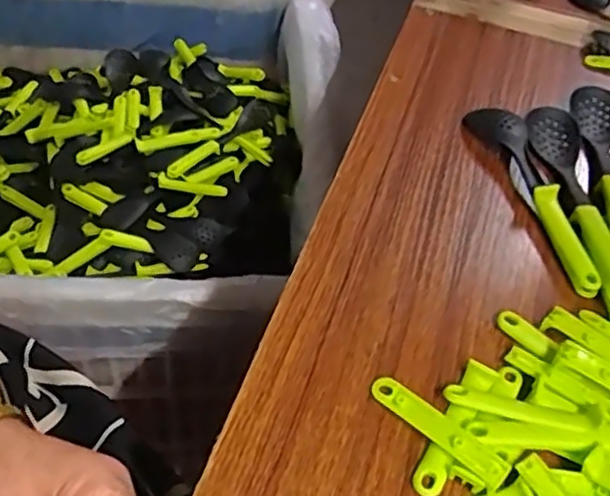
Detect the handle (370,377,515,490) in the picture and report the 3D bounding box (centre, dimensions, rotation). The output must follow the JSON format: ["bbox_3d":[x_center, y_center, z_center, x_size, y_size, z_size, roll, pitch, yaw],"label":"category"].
[{"bbox_3d":[0.065,0.089,0.340,0.075,0.006,0.015,34,55,28],"label":"handle"}]

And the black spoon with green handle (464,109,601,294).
[{"bbox_3d":[0.150,-0.043,0.459,0.033,0.017,0.167,-7,47,-7],"label":"black spoon with green handle"}]

